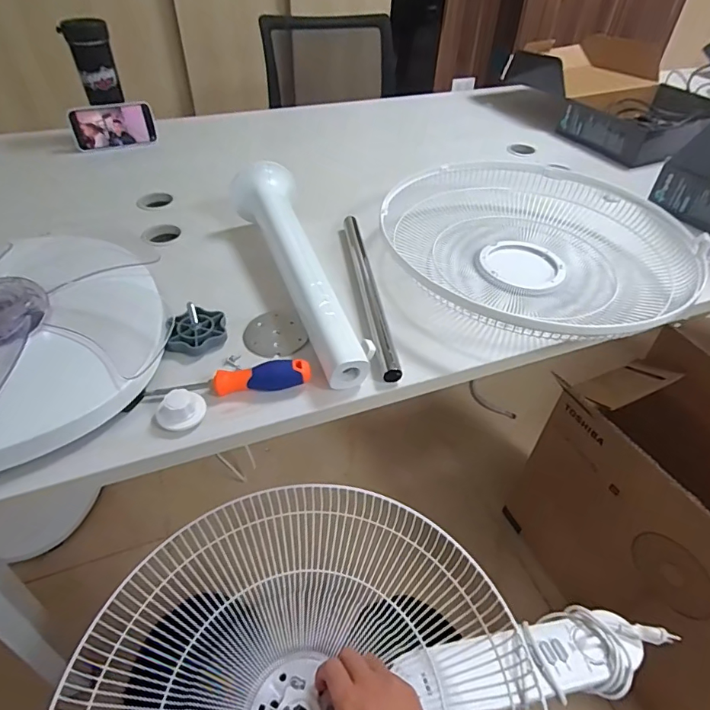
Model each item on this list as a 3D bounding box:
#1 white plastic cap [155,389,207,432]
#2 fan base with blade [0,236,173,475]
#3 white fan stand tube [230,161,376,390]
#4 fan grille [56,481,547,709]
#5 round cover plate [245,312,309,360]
[{"bbox_3d":[-0.187,0.059,0.509,0.040,0.031,0.049,36,54,28],"label":"white plastic cap"},{"bbox_3d":[-0.422,-0.021,0.538,0.382,0.094,0.359,1,45,-1],"label":"fan base with blade"},{"bbox_3d":[-0.081,-0.134,0.661,0.089,0.092,0.421,-15,48,-16],"label":"white fan stand tube"},{"bbox_3d":[-0.051,0.348,0.454,0.421,0.107,0.422,1,45,-1],"label":"fan grille"},{"bbox_3d":[-0.106,-0.026,0.619,0.074,0.005,0.081,1,50,-1],"label":"round cover plate"}]

